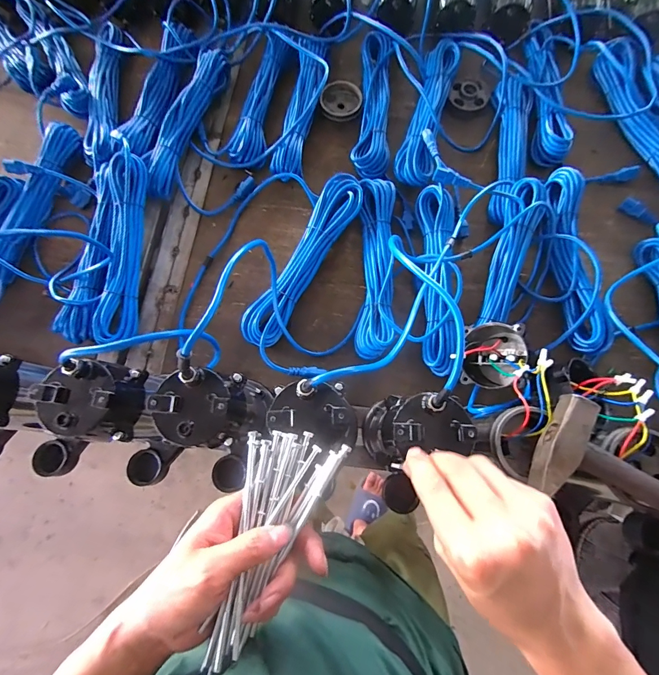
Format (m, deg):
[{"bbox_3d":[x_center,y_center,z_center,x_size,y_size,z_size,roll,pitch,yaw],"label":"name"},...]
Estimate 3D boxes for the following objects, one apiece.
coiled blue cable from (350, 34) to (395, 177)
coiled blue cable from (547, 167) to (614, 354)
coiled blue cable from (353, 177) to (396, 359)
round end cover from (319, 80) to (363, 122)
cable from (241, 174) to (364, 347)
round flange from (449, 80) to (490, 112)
[{"bbox_3d":[0.094,-0.481,0.731,0.069,0.036,0.328,6,75,2],"label":"coiled blue cable"},{"bbox_3d":[0.435,-0.147,0.643,0.061,0.066,0.357,1,75,1],"label":"coiled blue cable"},{"bbox_3d":[0.084,-0.131,0.641,0.077,0.037,0.339,1,75,1],"label":"coiled blue cable"},{"bbox_3d":[0.026,-0.500,0.756,0.085,0.027,0.080,0,75,1],"label":"round end cover"},{"bbox_3d":[-0.045,-0.141,0.645,0.082,0.051,0.357,29,77,8],"label":"cable"},{"bbox_3d":[0.298,-0.515,0.763,0.078,0.028,0.073,0,75,1],"label":"round flange"}]

